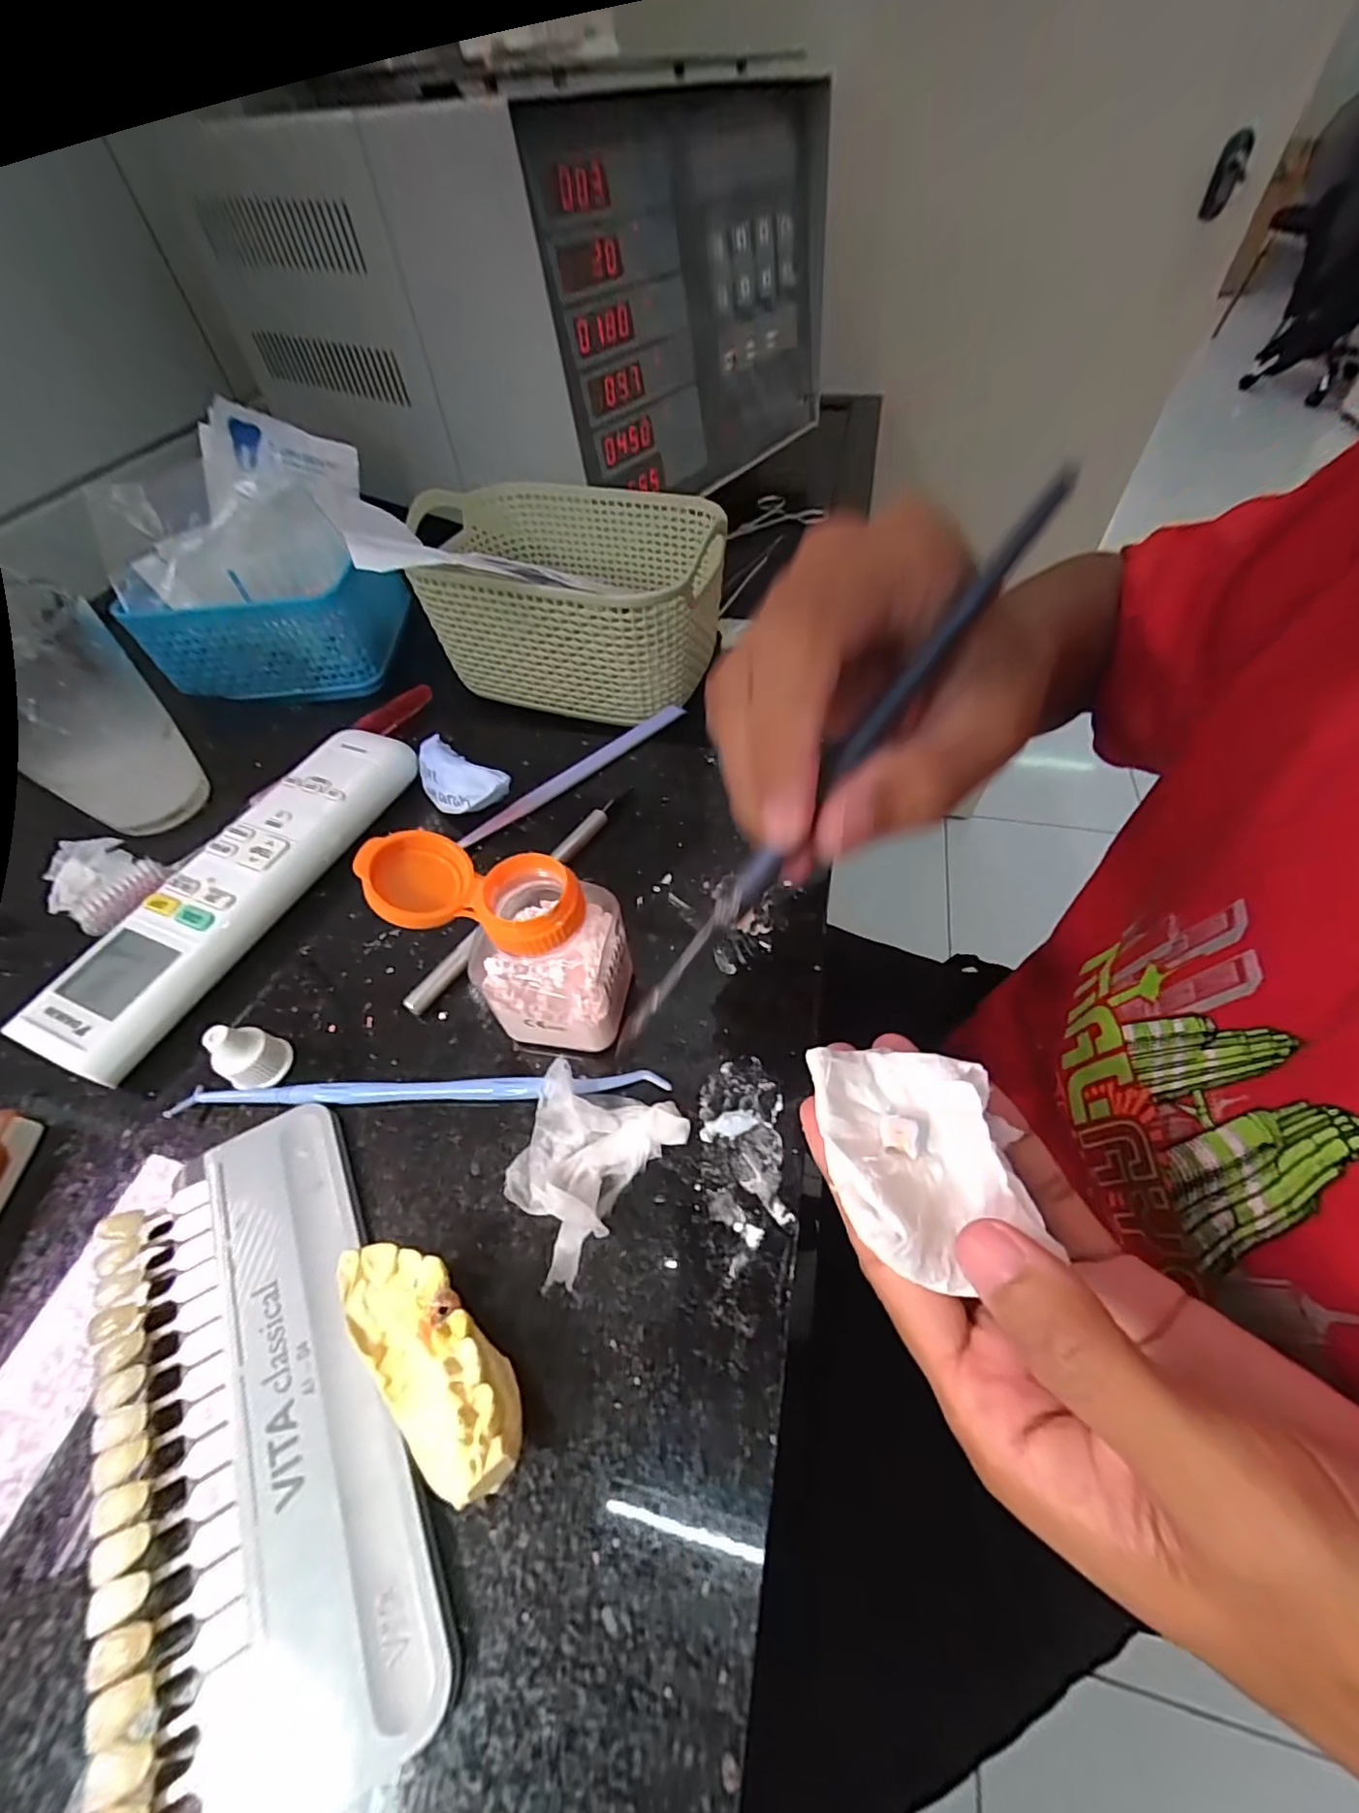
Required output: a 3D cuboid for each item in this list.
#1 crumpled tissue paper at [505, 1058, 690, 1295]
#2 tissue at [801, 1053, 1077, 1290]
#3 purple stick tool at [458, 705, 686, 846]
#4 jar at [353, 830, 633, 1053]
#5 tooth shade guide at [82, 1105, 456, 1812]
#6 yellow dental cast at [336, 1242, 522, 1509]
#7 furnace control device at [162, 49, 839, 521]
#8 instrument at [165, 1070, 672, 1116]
[{"bbox_3d":[-0.031,0.078,0.183,0.045,0.013,0.056,26,59,20],"label":"crumpled tissue paper"},{"bbox_3d":[0.066,0.064,0.159,0.050,0.014,0.057,-7,54,-2],"label":"tissue"},{"bbox_3d":[-0.049,-0.068,0.292,0.132,0.004,0.009,-37,60,-22],"label":"purple stick tool"},{"bbox_3d":[-0.052,0.014,0.190,0.067,0.073,0.043,-4,54,1],"label":"jar"},{"bbox_3d":[-0.110,0.128,0.151,0.066,0.013,0.144,-27,57,-16],"label":"tooth shade guide"},{"bbox_3d":[-0.062,0.113,0.149,0.026,0.028,0.063,-38,60,-22],"label":"yellow dental cast"},{"bbox_3d":[-0.121,-0.478,0.470,0.369,0.181,0.297,26,59,20],"label":"furnace control device"},{"bbox_3d":[-0.089,0.062,0.201,0.168,0.004,0.008,-2,54,2],"label":"instrument"}]

